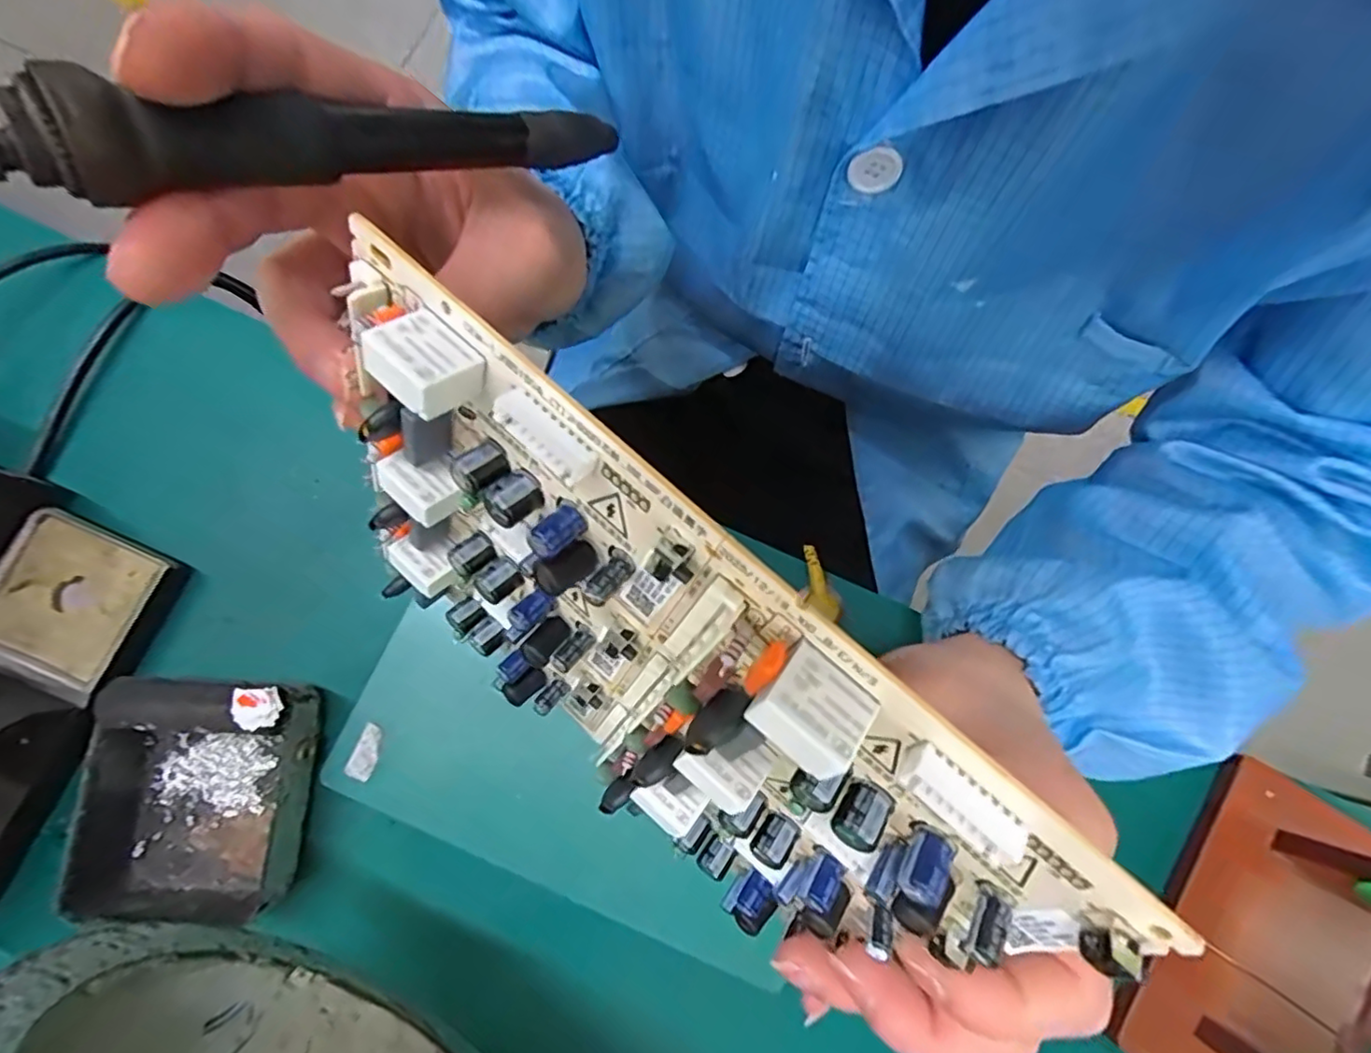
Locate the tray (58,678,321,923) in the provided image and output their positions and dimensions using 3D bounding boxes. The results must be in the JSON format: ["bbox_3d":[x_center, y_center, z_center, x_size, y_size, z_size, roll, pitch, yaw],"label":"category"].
[{"bbox_3d":[-0.204,0.112,0.246,0.079,0.034,0.093,4,77,0],"label":"tray"}]

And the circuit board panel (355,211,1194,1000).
[{"bbox_3d":[-0.014,0.041,0.153,0.193,0.121,0.018,41,49,8],"label":"circuit board panel"}]

